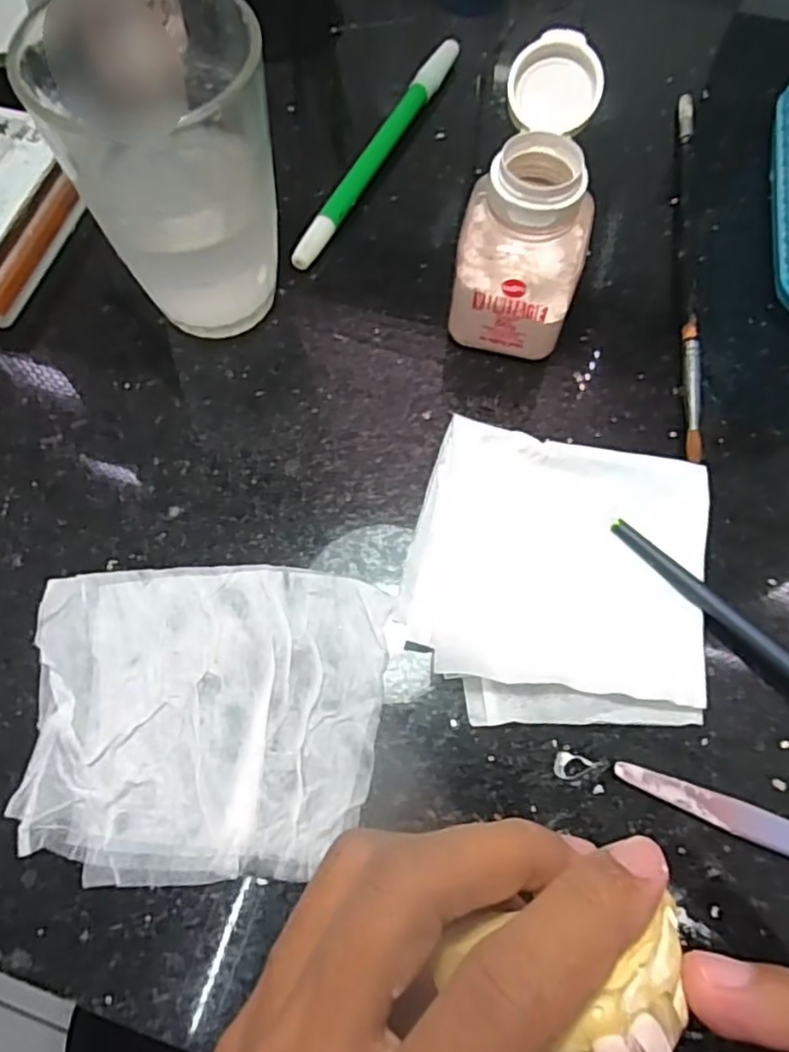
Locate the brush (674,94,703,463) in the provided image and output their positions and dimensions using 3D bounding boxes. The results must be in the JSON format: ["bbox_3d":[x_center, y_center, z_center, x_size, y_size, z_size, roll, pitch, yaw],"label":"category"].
[{"bbox_3d":[0.118,-0.108,0.266,0.008,0.007,0.184,7,68,3],"label":"brush"}]

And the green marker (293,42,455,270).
[{"bbox_3d":[-0.006,-0.164,0.289,0.011,0.010,0.144,25,70,10],"label":"green marker"}]

